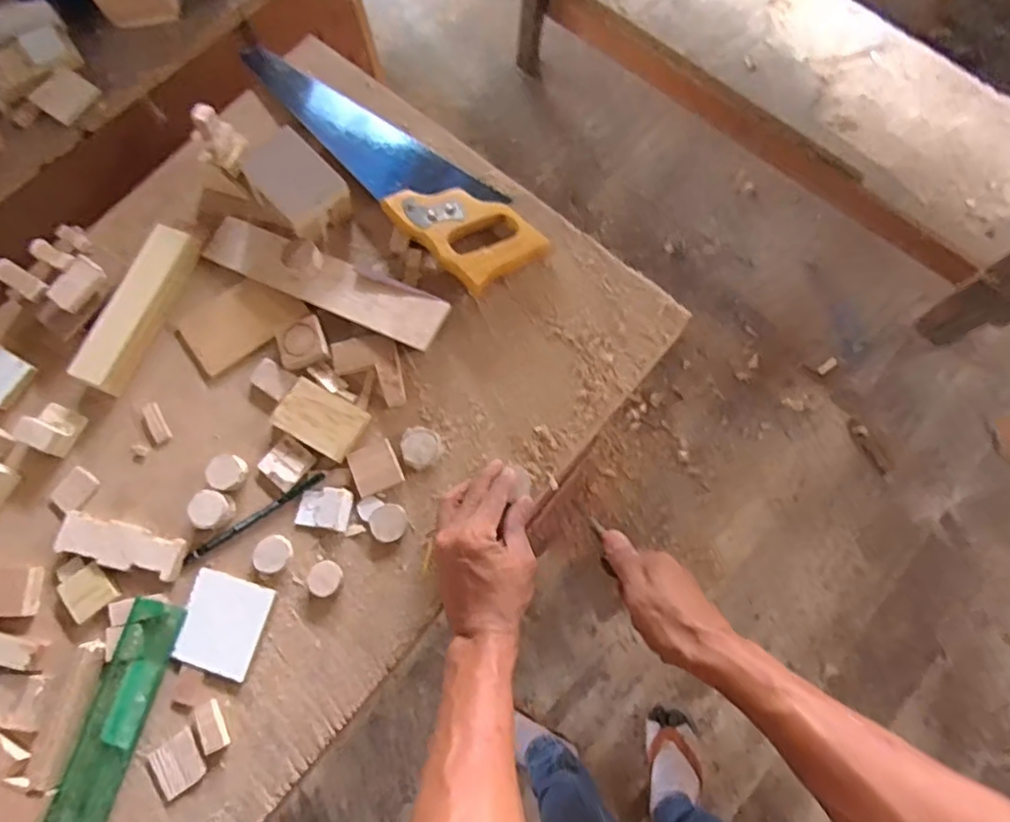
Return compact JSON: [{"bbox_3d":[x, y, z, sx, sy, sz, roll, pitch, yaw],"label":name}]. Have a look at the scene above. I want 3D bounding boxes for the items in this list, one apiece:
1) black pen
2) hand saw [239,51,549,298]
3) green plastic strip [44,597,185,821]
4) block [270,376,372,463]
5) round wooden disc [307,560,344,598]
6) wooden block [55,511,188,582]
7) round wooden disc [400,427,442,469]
[{"bbox_3d":[-0.220,0.093,0.556,0.133,0.010,0.009,-33,77,-8],"label":"black pen"},{"bbox_3d":[-0.121,-0.268,0.642,0.388,0.029,0.100,44,80,11],"label":"hand saw"},{"bbox_3d":[-0.328,0.283,0.503,0.044,0.005,0.254,14,76,4],"label":"green plastic strip"},{"bbox_3d":[-0.168,0.007,0.572,0.077,0.006,0.051,29,77,8],"label":"block"},{"bbox_3d":[-0.154,0.143,0.538,0.026,0.015,0.029,21,76,6],"label":"round wooden disc"},{"bbox_3d":[-0.335,0.117,0.548,0.110,0.010,0.038,12,75,4],"label":"wooden block"},{"bbox_3d":[-0.076,0.032,0.570,0.035,0.004,0.037,0,75,0],"label":"round wooden disc"}]

